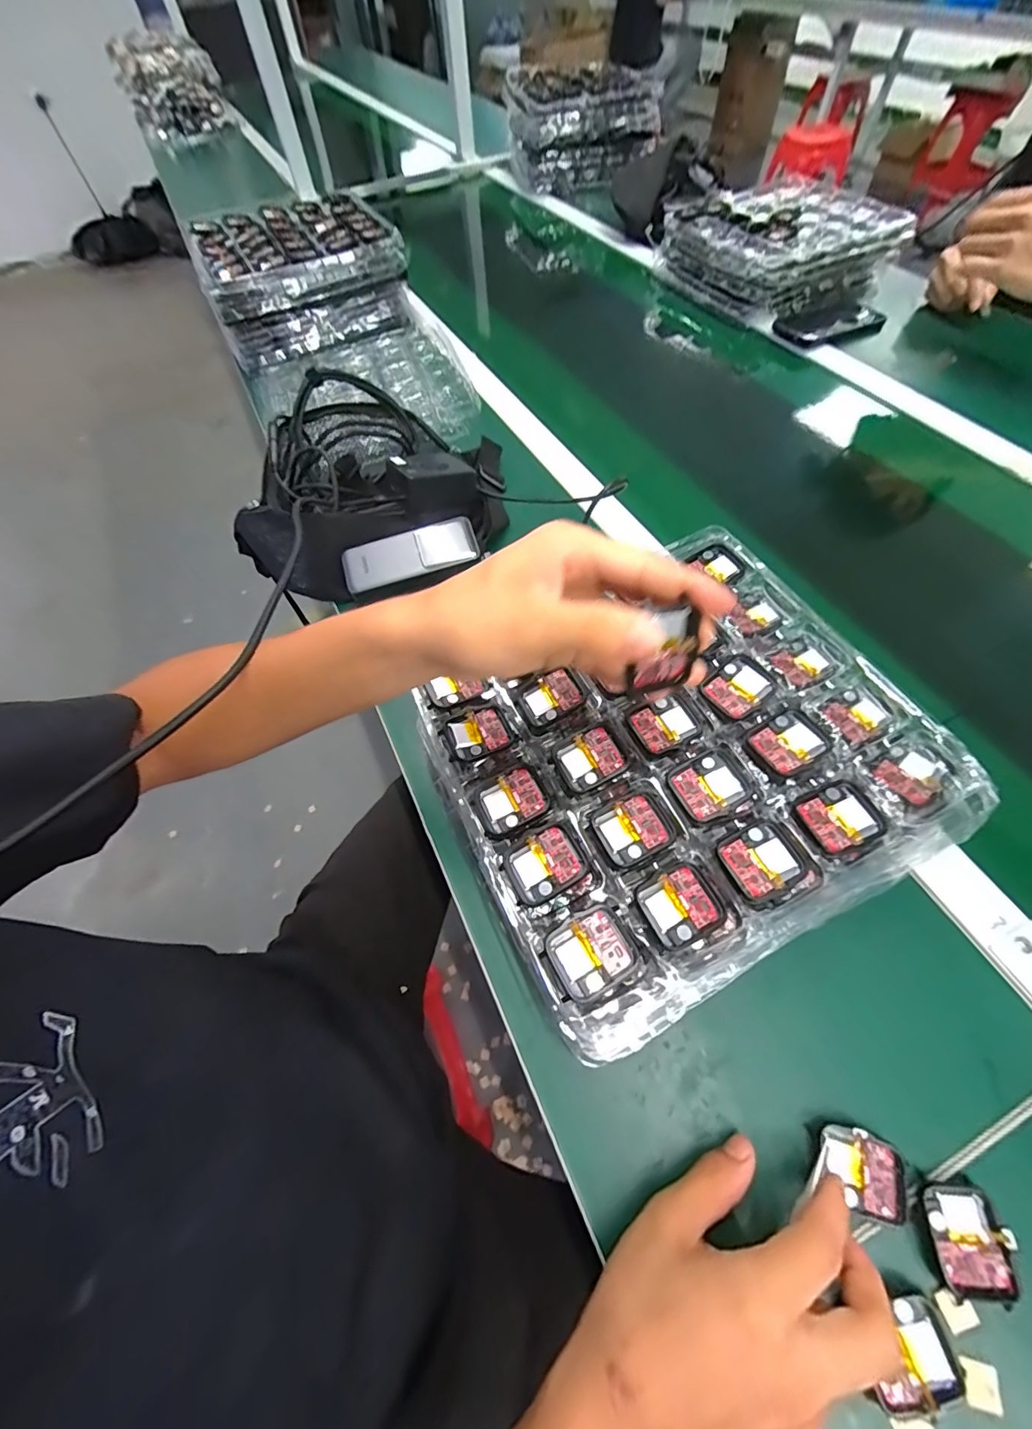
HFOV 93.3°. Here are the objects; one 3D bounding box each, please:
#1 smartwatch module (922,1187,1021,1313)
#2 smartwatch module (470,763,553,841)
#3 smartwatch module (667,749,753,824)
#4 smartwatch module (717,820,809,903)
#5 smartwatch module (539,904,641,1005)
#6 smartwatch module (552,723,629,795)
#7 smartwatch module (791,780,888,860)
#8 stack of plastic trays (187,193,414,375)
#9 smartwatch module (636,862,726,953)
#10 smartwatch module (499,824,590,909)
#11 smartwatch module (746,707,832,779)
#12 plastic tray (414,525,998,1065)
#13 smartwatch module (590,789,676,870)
[{"bbox_3d":[0.235,0.272,0.251,0.036,0.010,0.042,1,60,5],"label":"smartwatch module"},{"bbox_3d":[-0.003,0.055,0.307,0.045,0.010,0.041,-24,61,-10],"label":"smartwatch module"},{"bbox_3d":[0.119,0.043,0.298,0.040,0.007,0.036,-24,61,-9],"label":"smartwatch module"},{"bbox_3d":[0.141,0.083,0.278,0.041,0.005,0.036,-22,61,-8],"label":"smartwatch module"},{"bbox_3d":[0.040,0.126,0.256,0.044,0.006,0.038,-28,62,-11],"label":"smartwatch module"},{"bbox_3d":[0.047,0.028,0.310,0.041,0.010,0.037,-23,61,-9],"label":"smartwatch module"},{"bbox_3d":[0.189,0.061,0.285,0.042,0.006,0.037,-23,61,-9],"label":"smartwatch module"},{"bbox_3d":[-0.328,-0.693,0.772,0.286,0.114,0.218,-18,60,-6],"label":"stack of plastic trays"},{"bbox_3d":[0.090,0.104,0.265,0.040,0.004,0.037,-24,61,-9],"label":"smartwatch module"},{"bbox_3d":[0.016,0.086,0.279,0.043,0.008,0.036,-25,61,-10],"label":"smartwatch module"},{"bbox_3d":[0.171,0.017,0.304,0.038,0.009,0.035,-27,62,-11],"label":"smartwatch module"},{"bbox_3d":[0.106,0.024,0.323,0.291,0.035,0.246,-26,62,-10],"label":"plastic tray"},{"bbox_3d":[0.070,0.067,0.288,0.044,0.004,0.037,-25,61,-10],"label":"smartwatch module"}]

